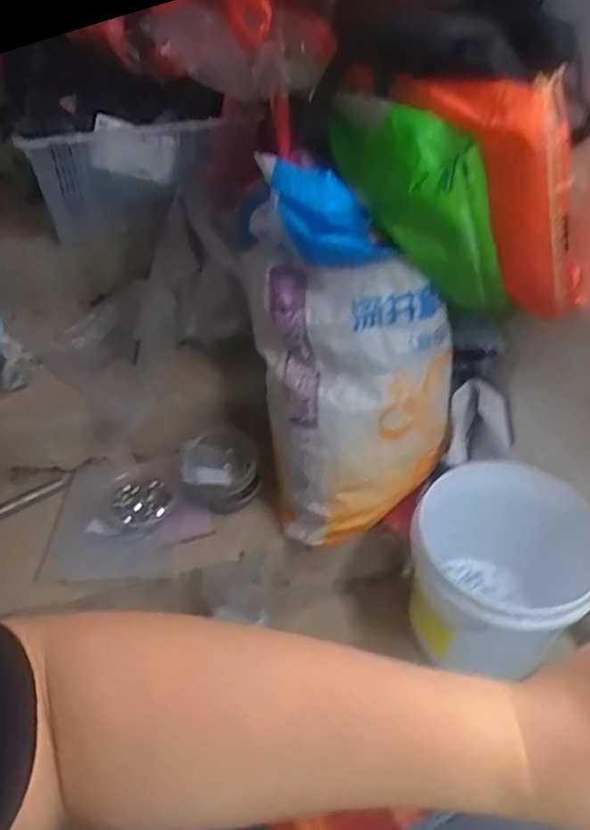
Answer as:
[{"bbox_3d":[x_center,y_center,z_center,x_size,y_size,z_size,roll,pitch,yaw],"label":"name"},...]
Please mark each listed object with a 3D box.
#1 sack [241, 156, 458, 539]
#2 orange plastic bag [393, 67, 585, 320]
[{"bbox_3d":[0.073,-0.091,0.928,0.255,0.540,0.201,-18,25,-19],"label":"sack"},{"bbox_3d":[0.269,-0.237,0.746,0.127,0.345,0.108,-23,41,18],"label":"orange plastic bag"}]

